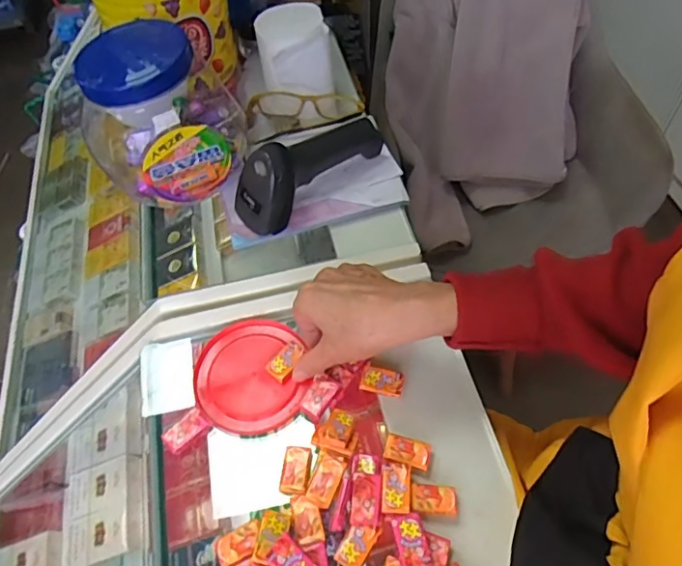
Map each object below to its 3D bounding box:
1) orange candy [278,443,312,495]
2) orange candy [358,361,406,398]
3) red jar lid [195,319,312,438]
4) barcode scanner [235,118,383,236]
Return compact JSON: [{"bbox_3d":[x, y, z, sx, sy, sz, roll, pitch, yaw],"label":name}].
[{"bbox_3d":[-0.035,0.144,0.418,0.022,0.007,0.037,2,56,5],"label":"orange candy"},{"bbox_3d":[0.035,0.082,0.456,0.035,0.005,0.024,13,57,12],"label":"orange candy"},{"bbox_3d":[-0.080,0.079,0.471,0.092,0.009,0.101,-2,56,2],"label":"red jar lid"},{"bbox_3d":[-0.032,-0.126,0.562,0.175,0.069,0.052,-36,61,-19],"label":"barcode scanner"}]

